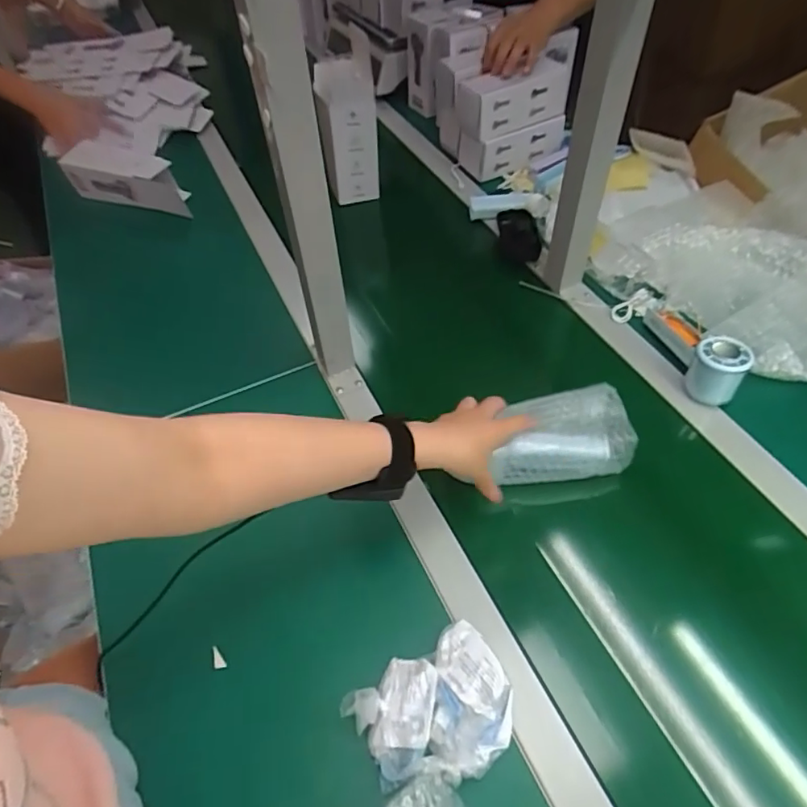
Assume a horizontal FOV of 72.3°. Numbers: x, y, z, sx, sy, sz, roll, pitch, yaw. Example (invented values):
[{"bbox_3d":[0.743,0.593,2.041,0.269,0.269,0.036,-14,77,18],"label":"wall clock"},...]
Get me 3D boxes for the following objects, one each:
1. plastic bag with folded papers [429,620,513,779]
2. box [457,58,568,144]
[{"bbox_3d":[0.055,0.240,0.454,0.063,0.040,0.113,3,51,7],"label":"plastic bag with folded papers"},{"bbox_3d":[0.176,-0.518,0.941,0.185,0.077,0.094,-26,53,-16],"label":"box"}]

